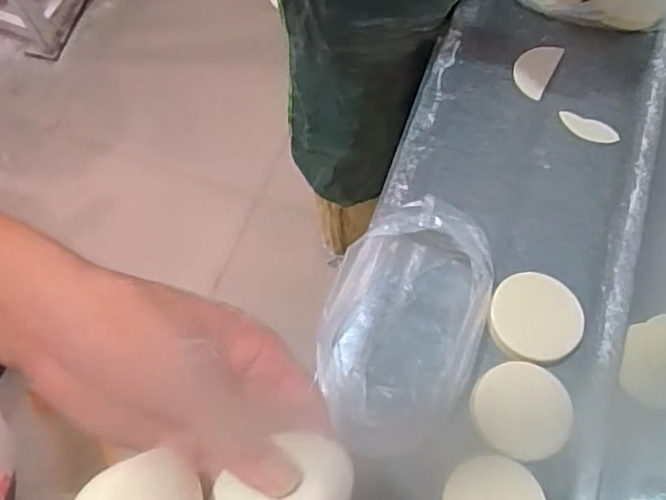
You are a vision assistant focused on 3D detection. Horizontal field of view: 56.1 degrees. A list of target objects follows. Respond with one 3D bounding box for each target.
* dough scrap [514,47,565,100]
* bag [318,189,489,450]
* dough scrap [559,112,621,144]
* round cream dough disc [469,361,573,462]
[{"bbox_3d":[0.242,-0.219,0.747,0.044,0.004,0.081,26,68,11],"label":"dough scrap"},{"bbox_3d":[0.067,0.070,0.585,0.138,0.059,0.226,16,67,7],"label":"bag"},{"bbox_3d":[0.288,-0.138,0.707,0.067,0.005,0.024,32,70,14],"label":"dough scrap"},{"bbox_3d":[0.171,0.148,0.572,0.087,0.022,0.083,-4,66,-2],"label":"round cream dough disc"}]

